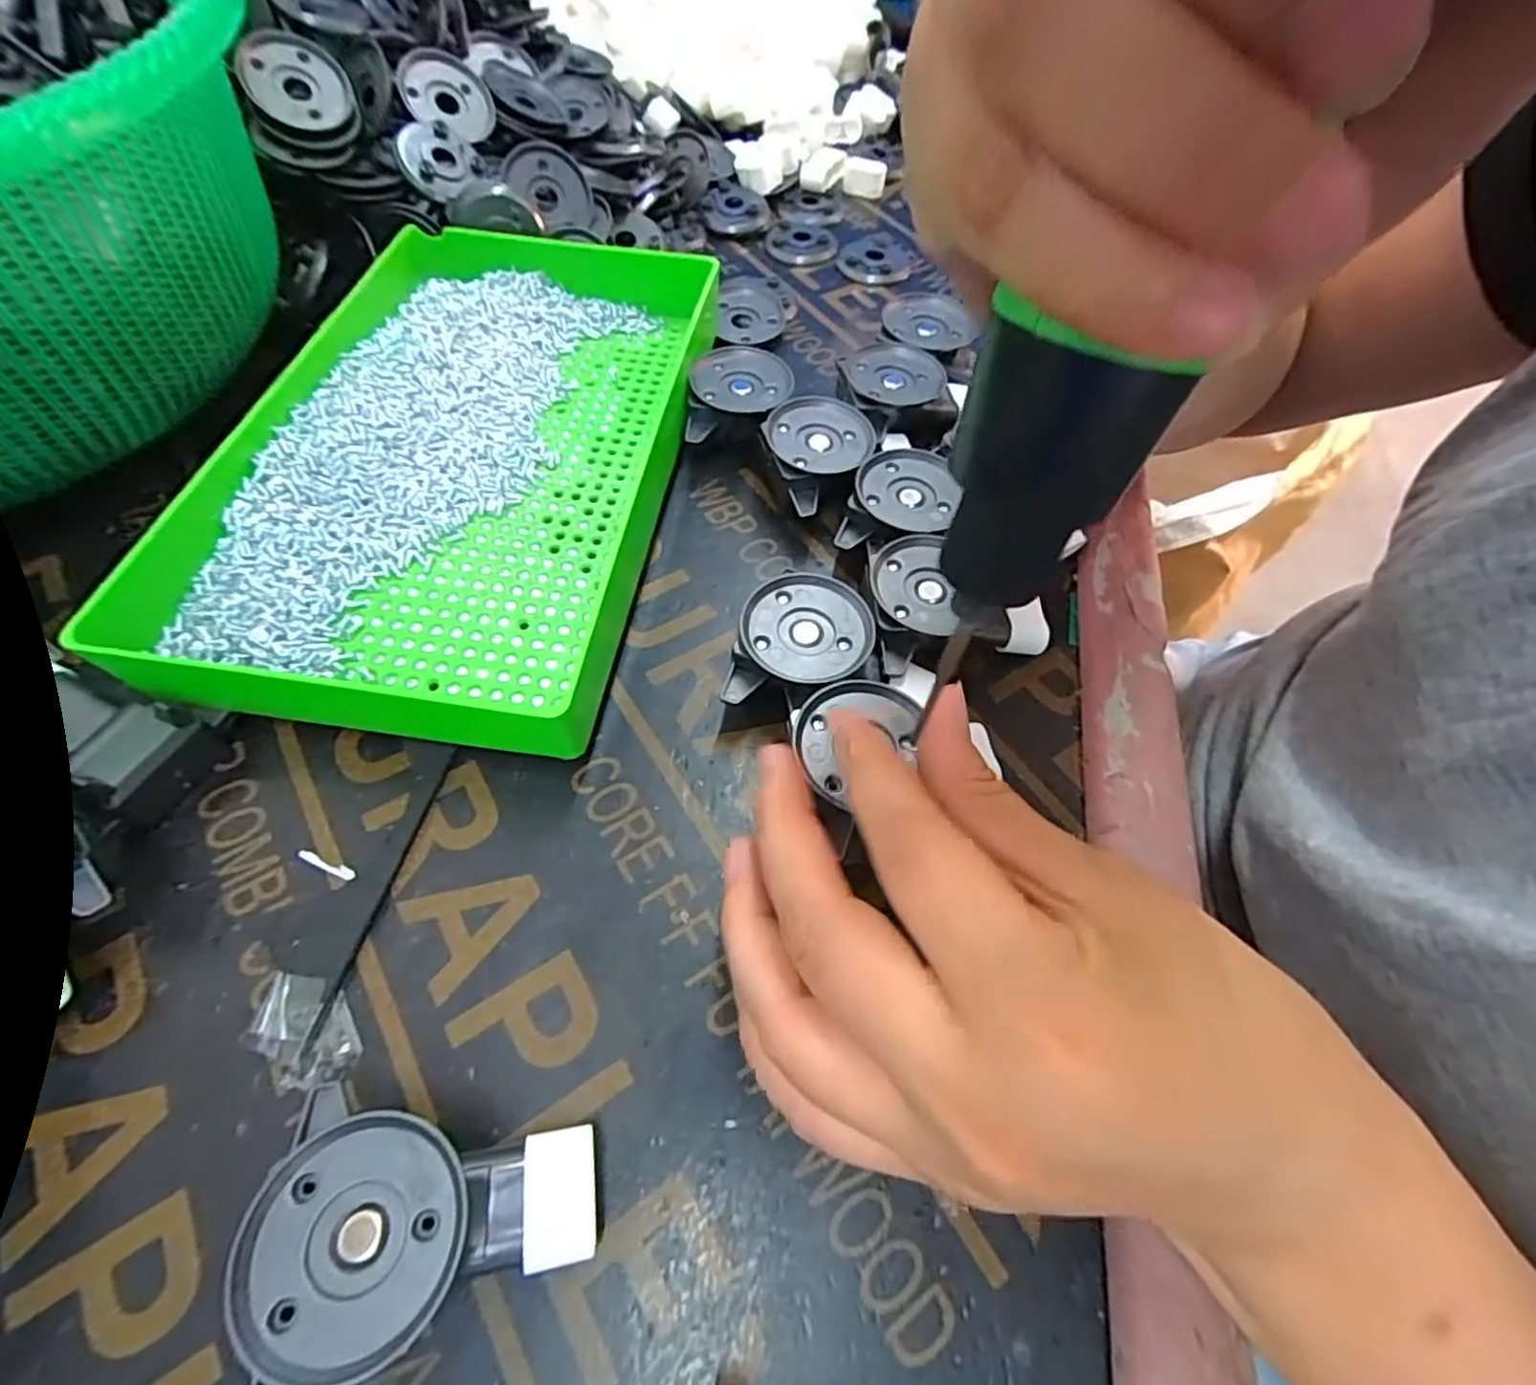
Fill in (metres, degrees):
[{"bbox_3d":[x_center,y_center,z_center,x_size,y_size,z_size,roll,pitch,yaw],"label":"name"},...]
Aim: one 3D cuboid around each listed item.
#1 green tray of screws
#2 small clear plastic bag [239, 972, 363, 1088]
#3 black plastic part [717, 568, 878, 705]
[{"bbox_3d":[-0.120,-0.098,0.270,0.156,0.035,0.241,9,59,3],"label":"green tray of screws"},{"bbox_3d":[-0.121,0.088,0.177,0.030,0.005,0.020,33,63,16],"label":"small clear plastic bag"},{"bbox_3d":[0.012,-0.014,0.230,0.042,0.029,0.048,13,59,5],"label":"black plastic part"}]

